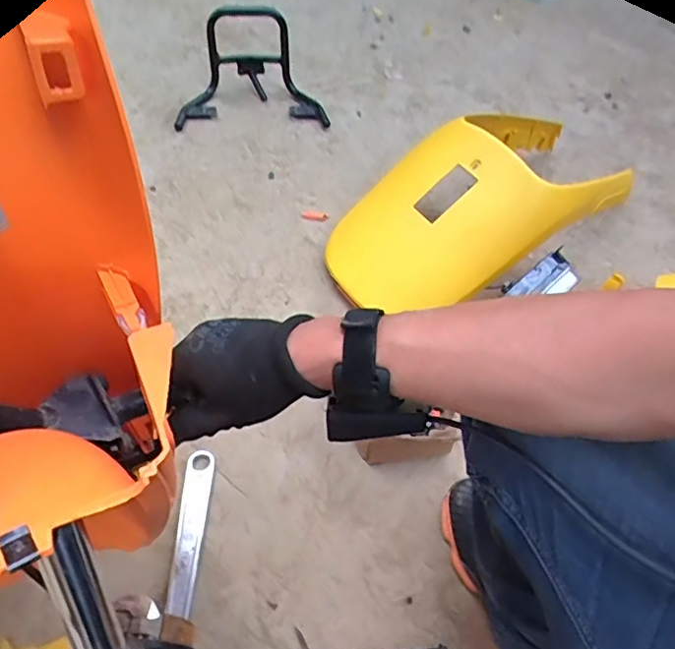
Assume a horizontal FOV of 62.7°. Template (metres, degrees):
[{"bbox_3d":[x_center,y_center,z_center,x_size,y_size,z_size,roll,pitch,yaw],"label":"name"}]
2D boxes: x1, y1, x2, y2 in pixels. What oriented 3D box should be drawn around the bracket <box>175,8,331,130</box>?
[{"bbox_3d":[-0.201,-0.570,1.225,0.331,0.181,0.214,-8,55,-10],"label":"bracket"}]

